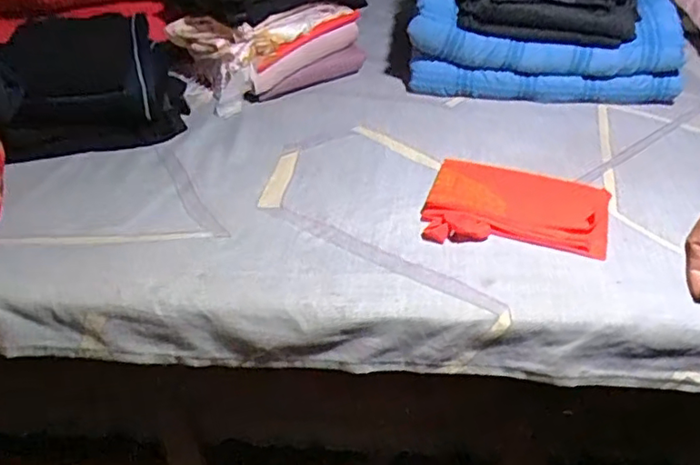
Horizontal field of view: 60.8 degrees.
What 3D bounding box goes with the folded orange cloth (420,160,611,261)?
[{"bbox_3d":[0.226,-0.041,0.816,0.236,0.026,0.174,7,40,7],"label":"folded orange cloth"}]

